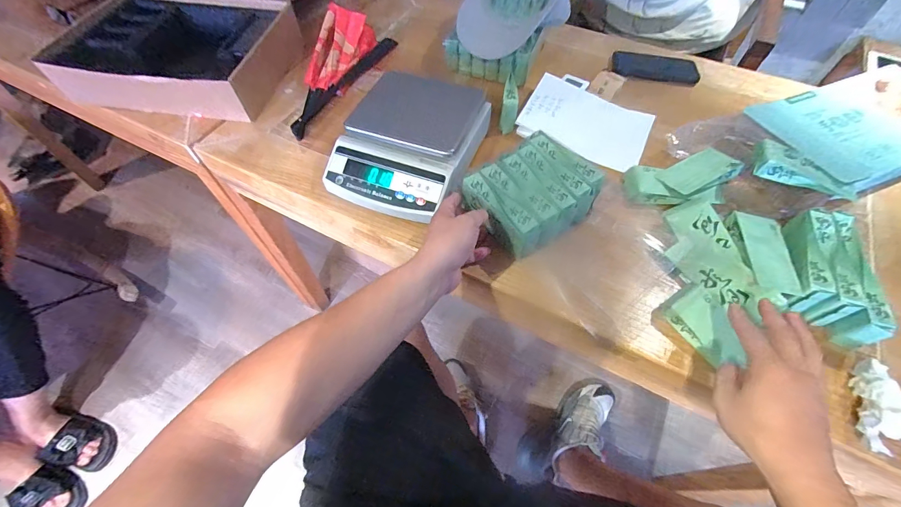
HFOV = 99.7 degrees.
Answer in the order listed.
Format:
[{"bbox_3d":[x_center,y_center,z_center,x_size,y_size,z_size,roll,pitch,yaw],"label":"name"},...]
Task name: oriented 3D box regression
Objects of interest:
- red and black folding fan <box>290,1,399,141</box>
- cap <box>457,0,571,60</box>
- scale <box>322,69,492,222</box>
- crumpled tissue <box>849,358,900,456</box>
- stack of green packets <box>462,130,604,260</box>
[{"bbox_3d":[-0.204,-0.343,0.701,0.121,0.068,0.312,10,59,5],"label":"red and black folding fan"},{"bbox_3d":[0.132,-0.493,0.762,0.204,0.064,0.259,10,59,5],"label":"cap"},{"bbox_3d":[-0.064,-0.171,0.586,0.192,0.077,0.231,19,60,11],"label":"scale"},{"bbox_3d":[0.458,0.162,0.406,0.048,0.034,0.095,4,58,2],"label":"crumpled tissue"},{"bbox_3d":[0.121,-0.089,0.548,0.173,0.045,0.138,-35,65,-20],"label":"stack of green packets"}]

